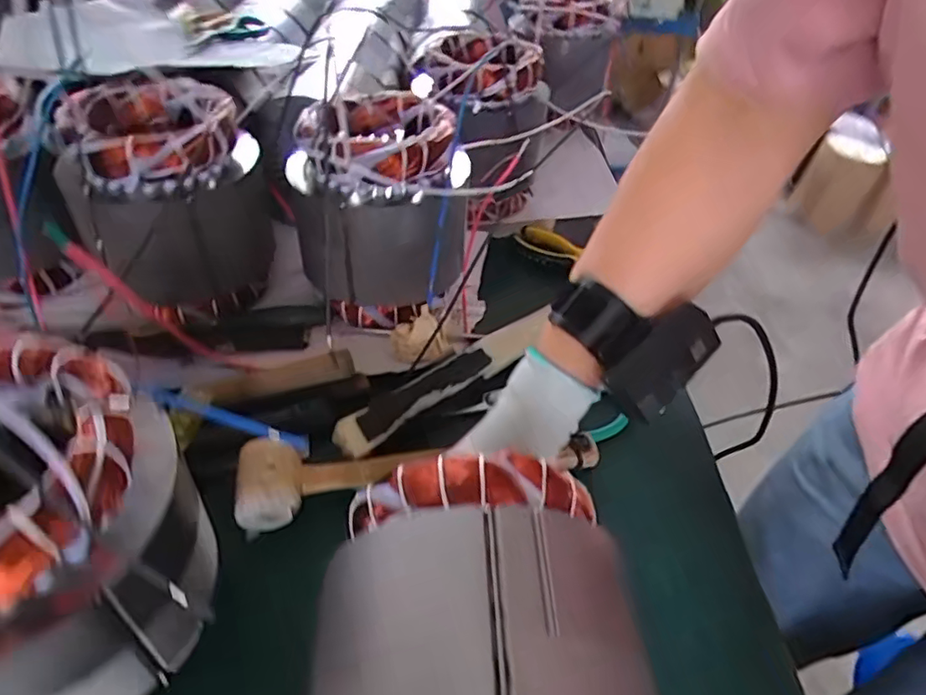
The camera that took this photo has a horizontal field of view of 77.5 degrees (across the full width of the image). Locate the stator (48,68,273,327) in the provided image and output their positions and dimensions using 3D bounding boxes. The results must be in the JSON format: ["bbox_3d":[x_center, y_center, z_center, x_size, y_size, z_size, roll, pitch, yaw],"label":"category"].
[{"bbox_3d":[-0.257,-0.129,0.518,0.148,0.166,0.135,-16,49,-20],"label":"stator"}]

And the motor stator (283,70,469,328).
[{"bbox_3d":[-0.078,-0.124,0.523,0.135,0.172,0.149,-4,46,-10],"label":"motor stator"}]

